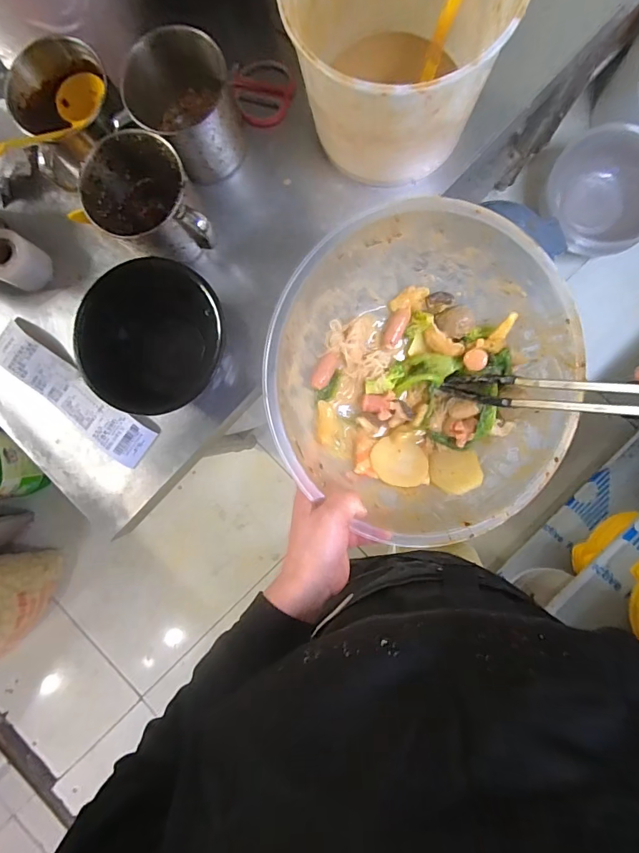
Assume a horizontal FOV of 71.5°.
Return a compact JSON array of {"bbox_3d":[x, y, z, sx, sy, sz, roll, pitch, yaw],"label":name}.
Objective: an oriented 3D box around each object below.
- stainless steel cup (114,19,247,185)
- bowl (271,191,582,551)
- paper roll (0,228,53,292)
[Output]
[{"bbox_3d":[-0.152,-0.352,0.506,0.112,0.117,0.110,0,88,6],"label":"stainless steel cup"},{"bbox_3d":[0.104,-0.046,0.418,0.269,0.138,0.278,0,88,6],"label":"bowl"},{"bbox_3d":[-0.376,-0.204,0.552,0.065,0.052,0.062,0,88,6],"label":"paper roll"}]

